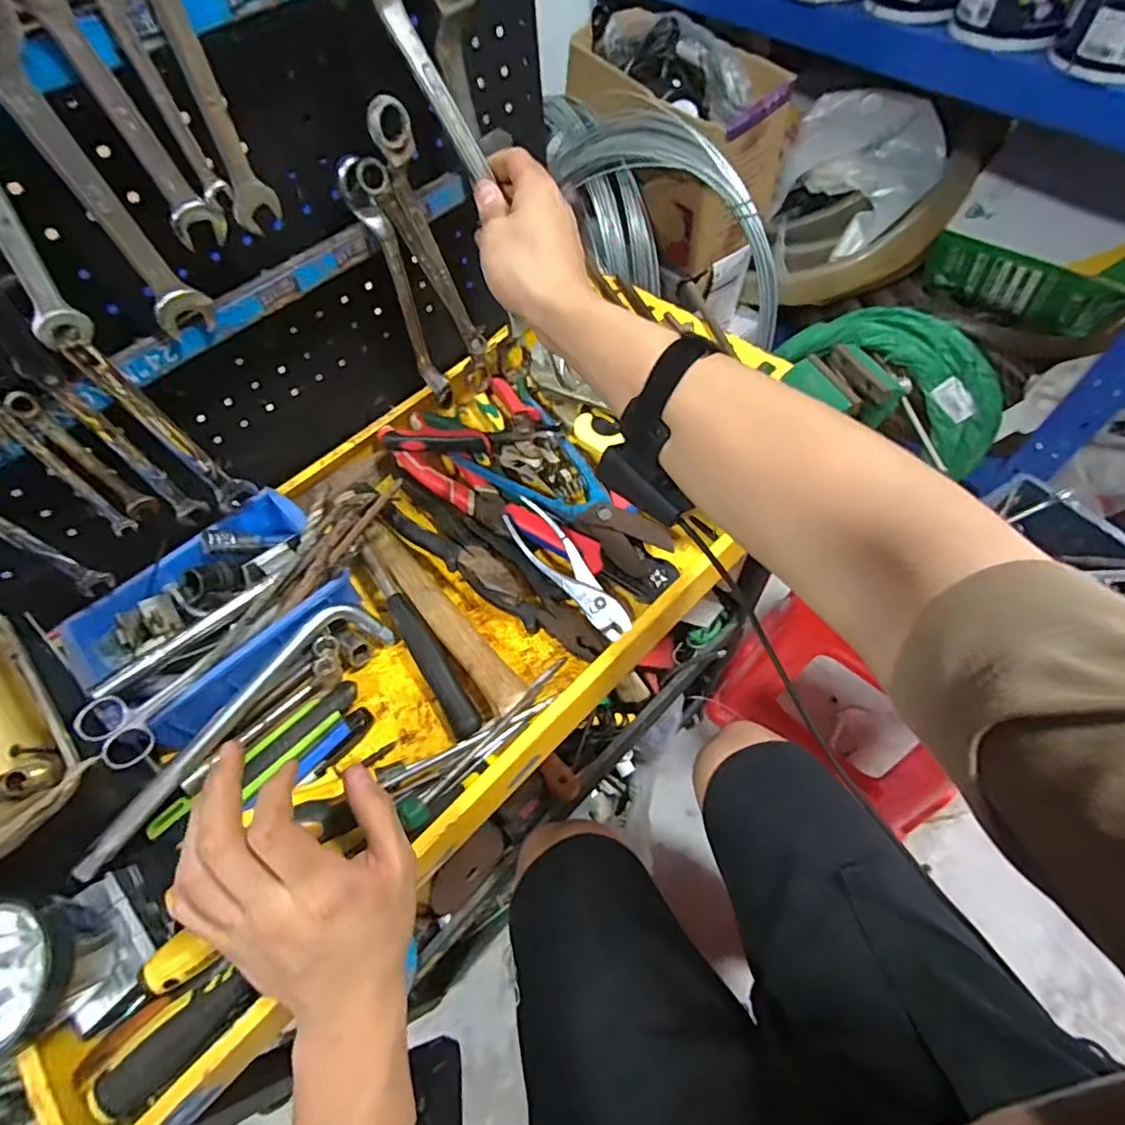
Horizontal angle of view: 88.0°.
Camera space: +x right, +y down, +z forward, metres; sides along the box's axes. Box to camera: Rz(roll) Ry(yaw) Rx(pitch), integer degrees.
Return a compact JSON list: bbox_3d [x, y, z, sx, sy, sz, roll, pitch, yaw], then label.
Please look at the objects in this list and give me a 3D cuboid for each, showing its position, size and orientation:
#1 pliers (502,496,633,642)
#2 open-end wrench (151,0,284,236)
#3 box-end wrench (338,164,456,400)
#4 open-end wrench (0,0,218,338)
[{"bbox_3d":[0.004,0.006,0.510,0.037,0.020,0.152,-40,75,3],"label":"pliers"},{"bbox_3d":[-0.196,-0.266,0.317,0.036,0.155,0.008,-28,61,-11],"label":"open-end wrench"},{"bbox_3d":[-0.138,-0.229,0.512,0.027,0.232,0.037,-12,59,-2],"label":"box-end wrench"},{"bbox_3d":[-0.252,-0.198,0.315,0.037,0.168,0.013,-39,64,-17],"label":"open-end wrench"}]

